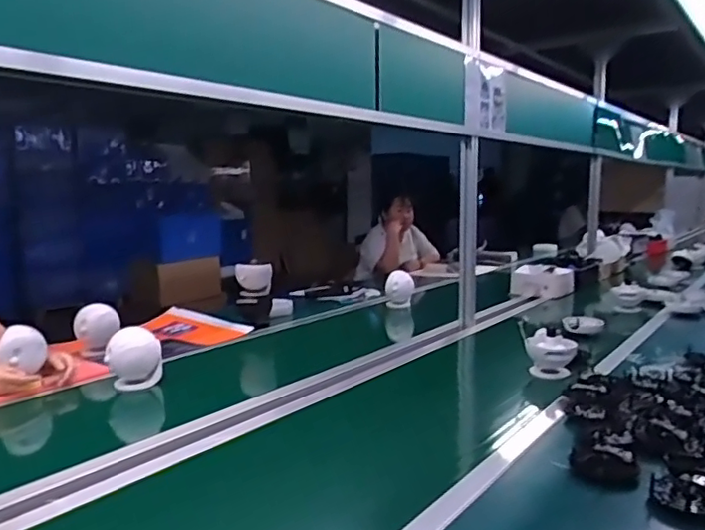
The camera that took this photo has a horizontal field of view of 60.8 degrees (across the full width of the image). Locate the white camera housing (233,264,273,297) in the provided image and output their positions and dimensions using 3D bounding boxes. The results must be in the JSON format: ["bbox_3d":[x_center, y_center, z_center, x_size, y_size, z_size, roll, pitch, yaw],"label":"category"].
[{"bbox_3d":[-0.310,0.049,1.883,0.118,0.097,0.062,-1,8,-10],"label":"white camera housing"}]

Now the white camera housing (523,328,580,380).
[{"bbox_3d":[0.461,0.214,1.409,0.111,0.104,0.129,5,8,35],"label":"white camera housing"}]

